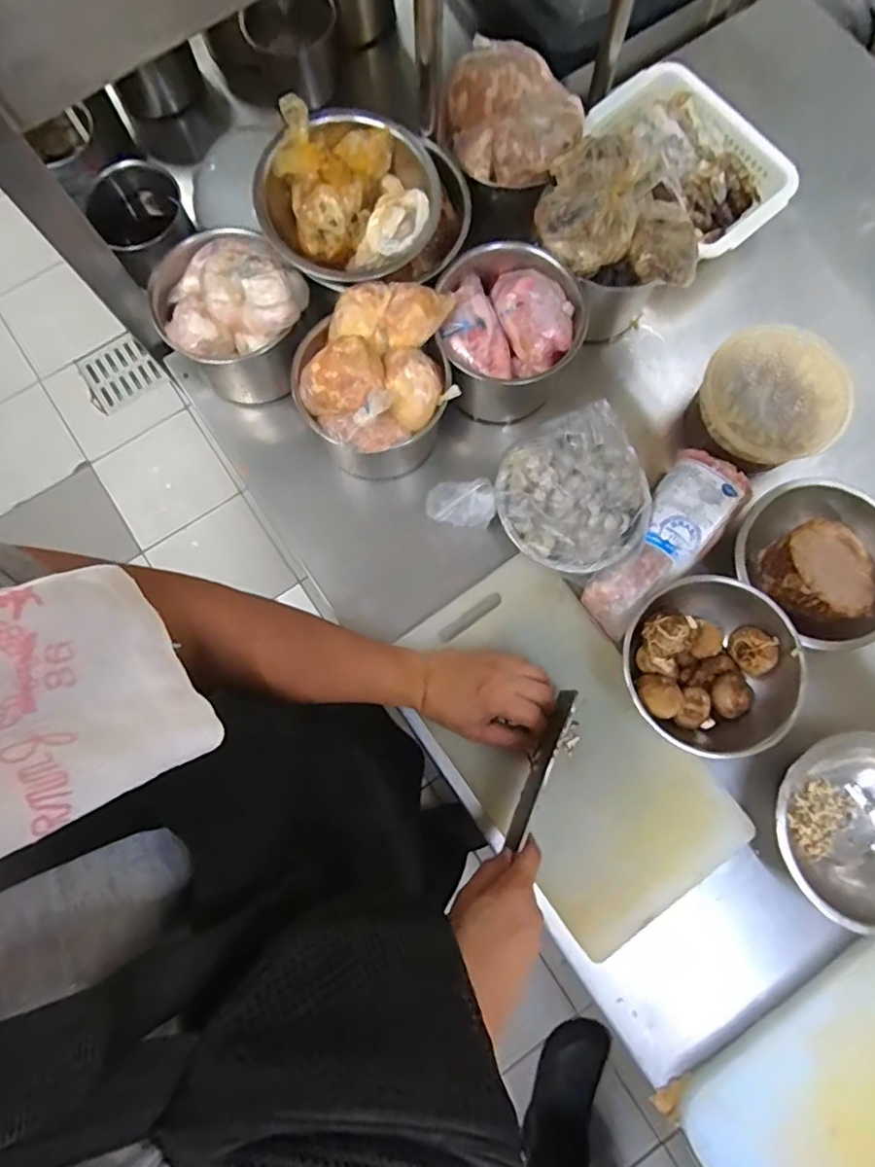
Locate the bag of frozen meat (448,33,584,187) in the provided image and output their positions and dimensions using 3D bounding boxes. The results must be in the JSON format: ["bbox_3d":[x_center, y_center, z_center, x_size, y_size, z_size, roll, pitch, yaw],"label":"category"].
[{"bbox_3d":[0.082,-0.496,0.617,0.134,0.073,0.141,0,79,0],"label":"bag of frozen meat"}]

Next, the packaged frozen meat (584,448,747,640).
[{"bbox_3d":[0.238,-0.041,0.607,0.082,0.045,0.210,39,82,7],"label":"packaged frozen meat"}]

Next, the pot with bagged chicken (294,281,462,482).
[{"bbox_3d":[-0.062,-0.197,0.596,0.150,0.166,0.144,0,79,0],"label":"pot with bagged chicken"}]

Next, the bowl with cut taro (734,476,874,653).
[{"bbox_3d":[0.398,-0.021,0.609,0.152,0.061,0.167,0,79,0],"label":"bowl with cut taro"}]

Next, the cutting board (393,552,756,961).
[{"bbox_3d":[0.129,0.163,0.591,0.206,0.025,0.366,-36,81,-6],"label":"cutting board"}]

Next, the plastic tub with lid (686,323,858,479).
[{"bbox_3d":[0.348,-0.188,0.626,0.142,0.089,0.140,0,79,0],"label":"plastic tub with lid"}]

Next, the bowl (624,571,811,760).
[{"bbox_3d":[0.279,0.087,0.582,0.169,0.058,0.166,0,79,0],"label":"bowl"}]

